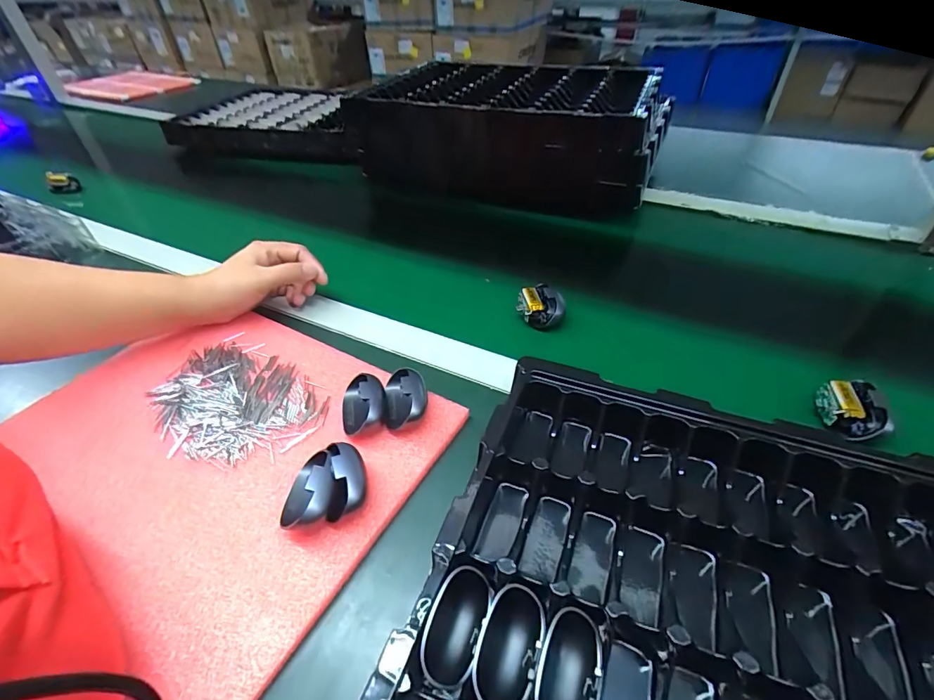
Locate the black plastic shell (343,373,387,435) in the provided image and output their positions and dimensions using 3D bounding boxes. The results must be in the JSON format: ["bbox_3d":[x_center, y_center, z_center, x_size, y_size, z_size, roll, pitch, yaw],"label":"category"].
[{"bbox_3d":[-0.086,0.043,0.362,0.035,0.025,0.041,-7,43,-4],"label":"black plastic shell"}]

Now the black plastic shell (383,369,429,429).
[{"bbox_3d":[-0.051,0.040,0.362,0.036,0.032,0.046,-8,43,-5],"label":"black plastic shell"}]

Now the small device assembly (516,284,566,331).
[{"bbox_3d":[0.078,-0.047,0.467,0.049,0.028,0.044,8,44,12],"label":"small device assembly"}]

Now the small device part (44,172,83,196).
[{"bbox_3d":[-0.721,-0.298,0.784,0.050,0.037,0.010,-7,41,-6],"label":"small device part"}]

